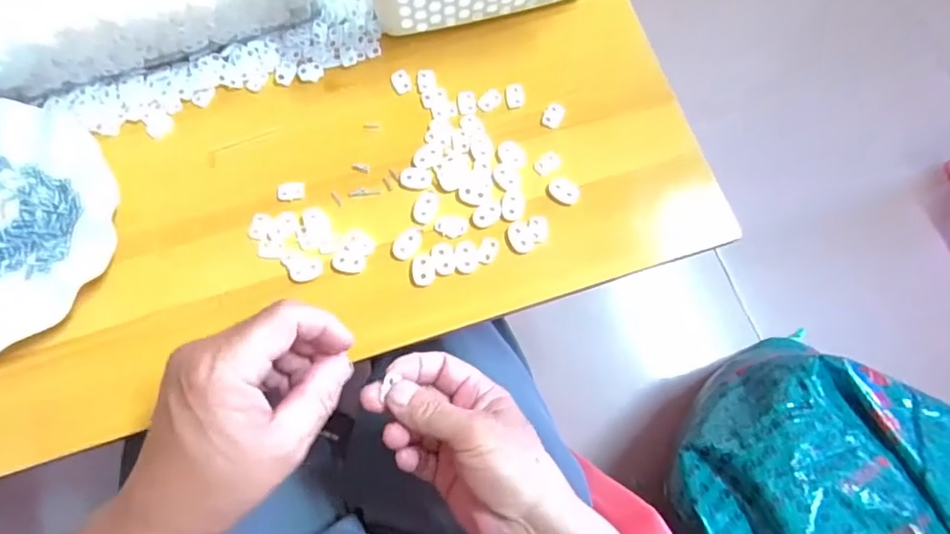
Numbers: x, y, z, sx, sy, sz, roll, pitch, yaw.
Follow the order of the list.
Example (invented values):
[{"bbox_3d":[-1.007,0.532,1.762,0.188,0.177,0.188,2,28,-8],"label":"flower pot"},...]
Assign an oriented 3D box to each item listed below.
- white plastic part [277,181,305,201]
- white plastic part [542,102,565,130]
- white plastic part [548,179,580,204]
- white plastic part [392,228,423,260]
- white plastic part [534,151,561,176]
[{"bbox_3d":[-0.137,-0.057,0.405,0.019,0.004,0.015,-4,74,-2],"label":"white plastic part"},{"bbox_3d":[0.061,-0.118,0.420,0.013,0.004,0.020,25,75,6],"label":"white plastic part"},{"bbox_3d":[0.066,-0.057,0.405,0.024,0.007,0.016,37,77,9],"label":"white plastic part"},{"bbox_3d":[-0.049,-0.017,0.392,0.016,0.004,0.026,33,76,8],"label":"white plastic part"},{"bbox_3d":[0.055,-0.079,0.413,0.022,0.004,0.015,-32,77,-10],"label":"white plastic part"}]

